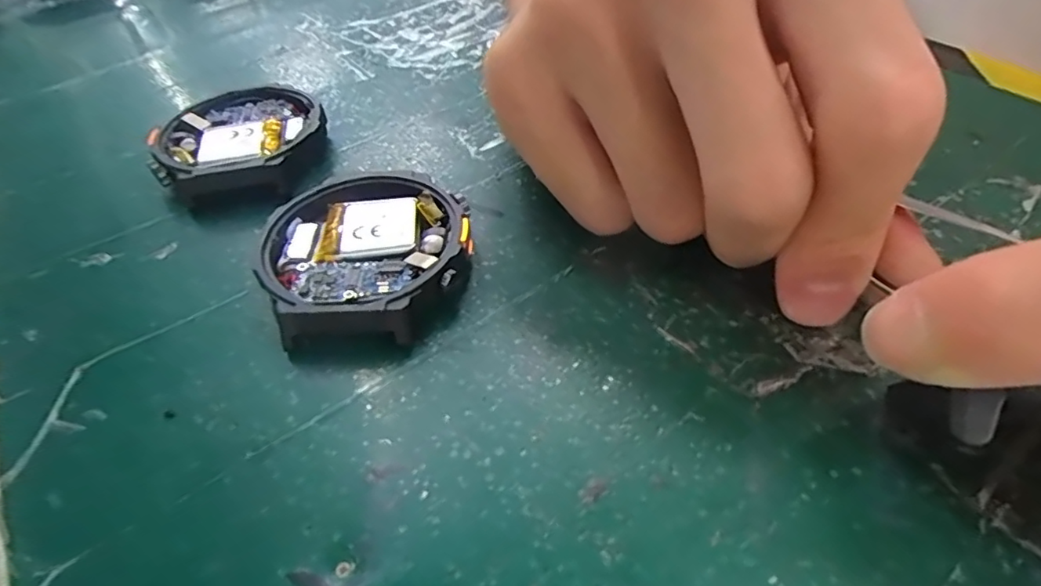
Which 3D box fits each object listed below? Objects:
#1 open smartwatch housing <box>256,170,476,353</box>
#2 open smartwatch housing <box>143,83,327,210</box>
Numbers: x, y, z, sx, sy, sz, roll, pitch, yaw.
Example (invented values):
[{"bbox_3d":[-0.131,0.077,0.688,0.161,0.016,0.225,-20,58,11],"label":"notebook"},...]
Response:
[{"bbox_3d":[-0.036,-0.009,0.135,0.048,0.011,0.054,-9,47,-5],"label":"open smartwatch housing"},{"bbox_3d":[-0.084,-0.046,0.172,0.048,0.011,0.053,-16,48,-11],"label":"open smartwatch housing"}]

